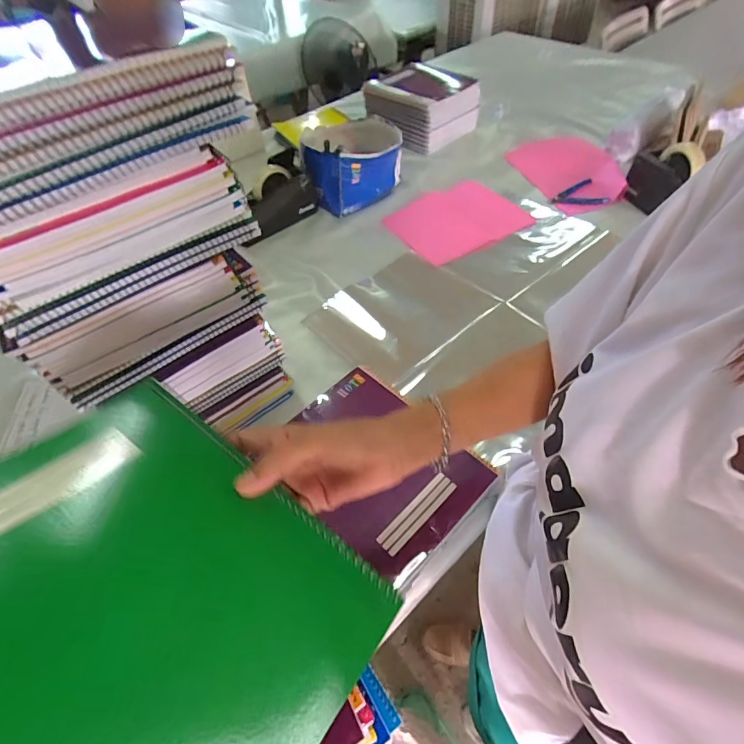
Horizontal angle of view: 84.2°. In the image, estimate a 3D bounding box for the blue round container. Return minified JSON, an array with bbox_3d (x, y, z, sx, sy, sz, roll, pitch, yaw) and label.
[{"bbox_3d":[-0.048,-0.498,0.977,0.224,0.140,0.238,-2,53,3],"label":"blue round container"}]

